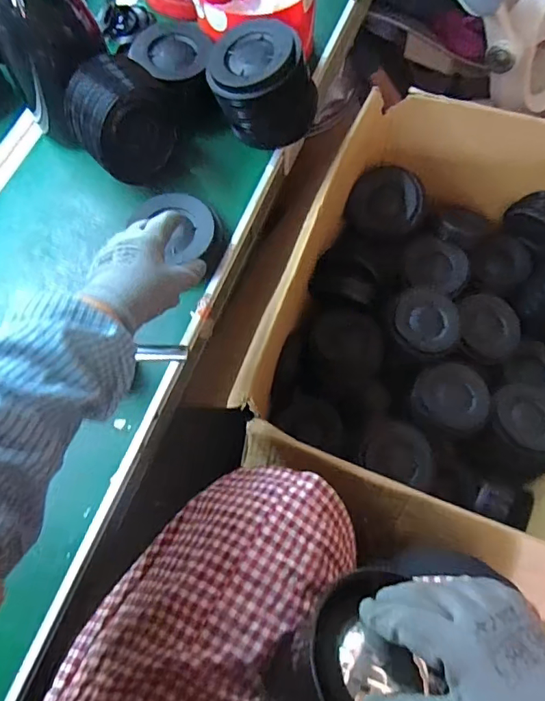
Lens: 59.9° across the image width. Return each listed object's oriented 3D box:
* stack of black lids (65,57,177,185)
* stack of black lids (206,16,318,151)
[{"bbox_3d":[-0.188,-0.282,0.595,0.097,0.114,0.114,36,74,14],"label":"stack of black lids"},{"bbox_3d":[-0.016,-0.349,0.624,0.132,0.116,0.114,-18,69,-5],"label":"stack of black lids"}]

